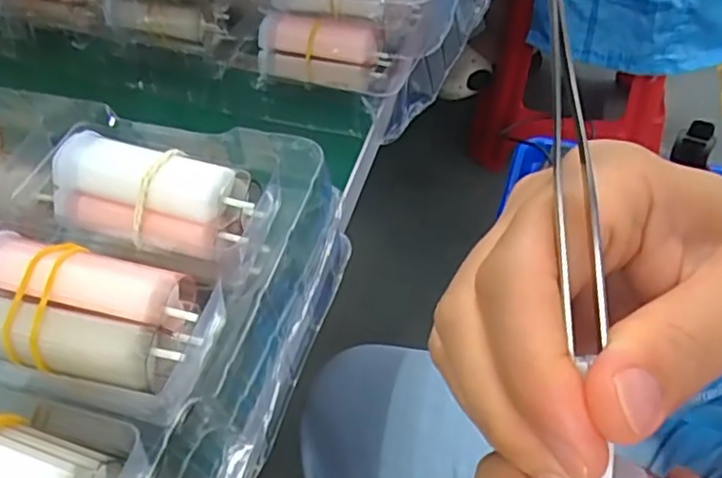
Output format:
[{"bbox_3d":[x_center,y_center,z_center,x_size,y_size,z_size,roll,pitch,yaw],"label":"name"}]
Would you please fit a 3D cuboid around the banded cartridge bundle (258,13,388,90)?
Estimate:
[{"bbox_3d":[-0.020,-0.102,0.345,0.068,0.034,0.020,10,27,11],"label":"banded cartridge bundle"}]

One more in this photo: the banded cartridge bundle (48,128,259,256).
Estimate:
[{"bbox_3d":[-0.072,-0.015,0.219,0.070,0.023,0.026,13,50,14],"label":"banded cartridge bundle"}]

